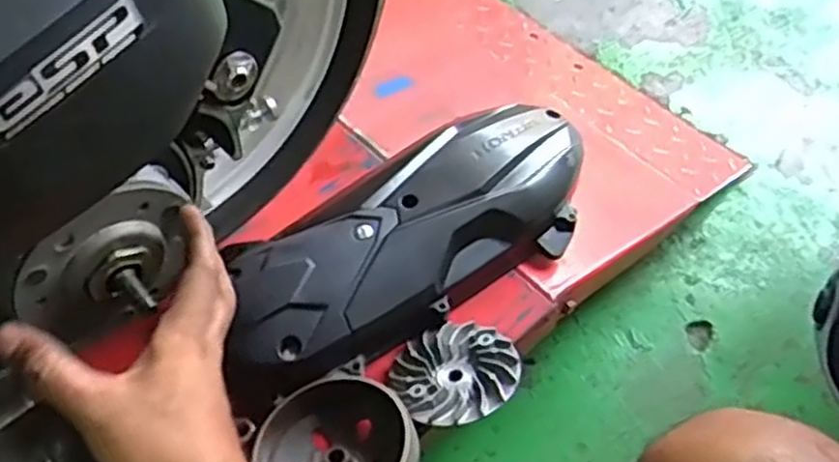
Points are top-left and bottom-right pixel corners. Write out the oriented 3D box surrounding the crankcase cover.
[{"bbox_3d":[-0.012,0.004,0.733,0.405,0.078,0.150,-31,60,-19],"label":"crankcase cover"}]

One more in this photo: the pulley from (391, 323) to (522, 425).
[{"bbox_3d":[0.034,0.125,0.679,0.104,0.024,0.104,-9,39,8],"label":"pulley"}]

